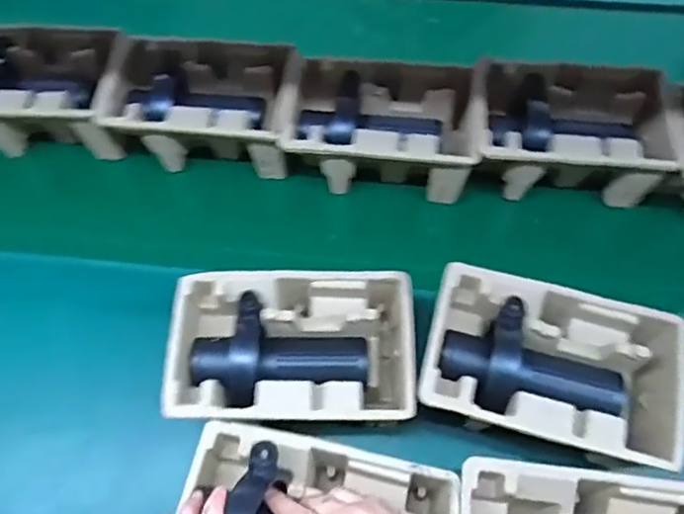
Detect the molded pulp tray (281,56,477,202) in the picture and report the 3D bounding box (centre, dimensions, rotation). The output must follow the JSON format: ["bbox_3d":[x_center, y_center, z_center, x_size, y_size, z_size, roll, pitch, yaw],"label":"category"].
[{"bbox_3d":[0.048,-0.156,0.720,0.220,0.094,0.138,5,65,5],"label":"molded pulp tray"}]

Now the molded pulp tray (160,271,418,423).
[{"bbox_3d":[-0.044,0.100,0.588,0.223,0.105,0.141,-1,64,2],"label":"molded pulp tray"}]

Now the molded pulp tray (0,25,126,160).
[{"bbox_3d":[-0.388,-0.214,0.758,0.224,0.104,0.140,3,64,4],"label":"molded pulp tray"}]

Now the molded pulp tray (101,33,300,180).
[{"bbox_3d":[-0.166,-0.189,0.743,0.222,0.094,0.146,6,65,5],"label":"molded pulp tray"}]

